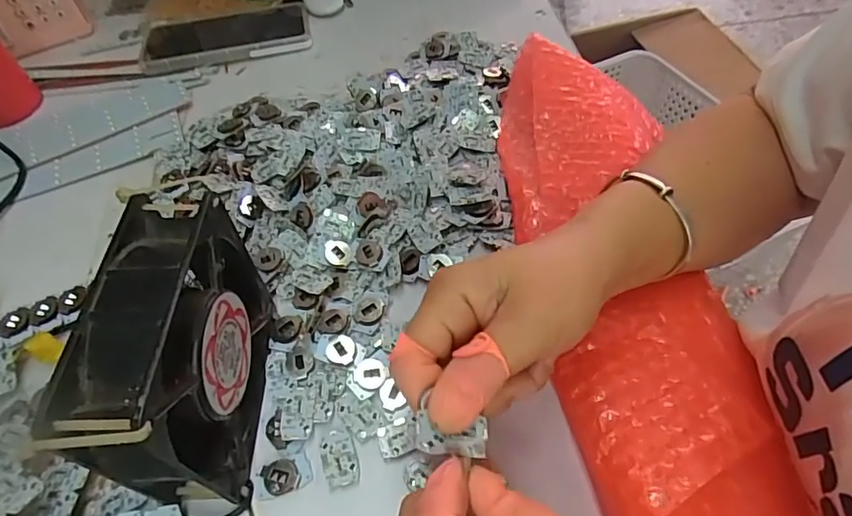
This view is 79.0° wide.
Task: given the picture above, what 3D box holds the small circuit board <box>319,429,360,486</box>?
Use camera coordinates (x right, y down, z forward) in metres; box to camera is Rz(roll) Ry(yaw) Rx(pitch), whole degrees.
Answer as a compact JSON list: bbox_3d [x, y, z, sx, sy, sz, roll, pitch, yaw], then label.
[{"bbox_3d":[-0.047,0.109,0.282,0.019,0.004,0.029,-14,55,-7],"label":"small circuit board"}]

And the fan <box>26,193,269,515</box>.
[{"bbox_3d":[-0.116,0.050,0.252,0.043,0.110,0.124,-1,54,2],"label":"fan"}]

